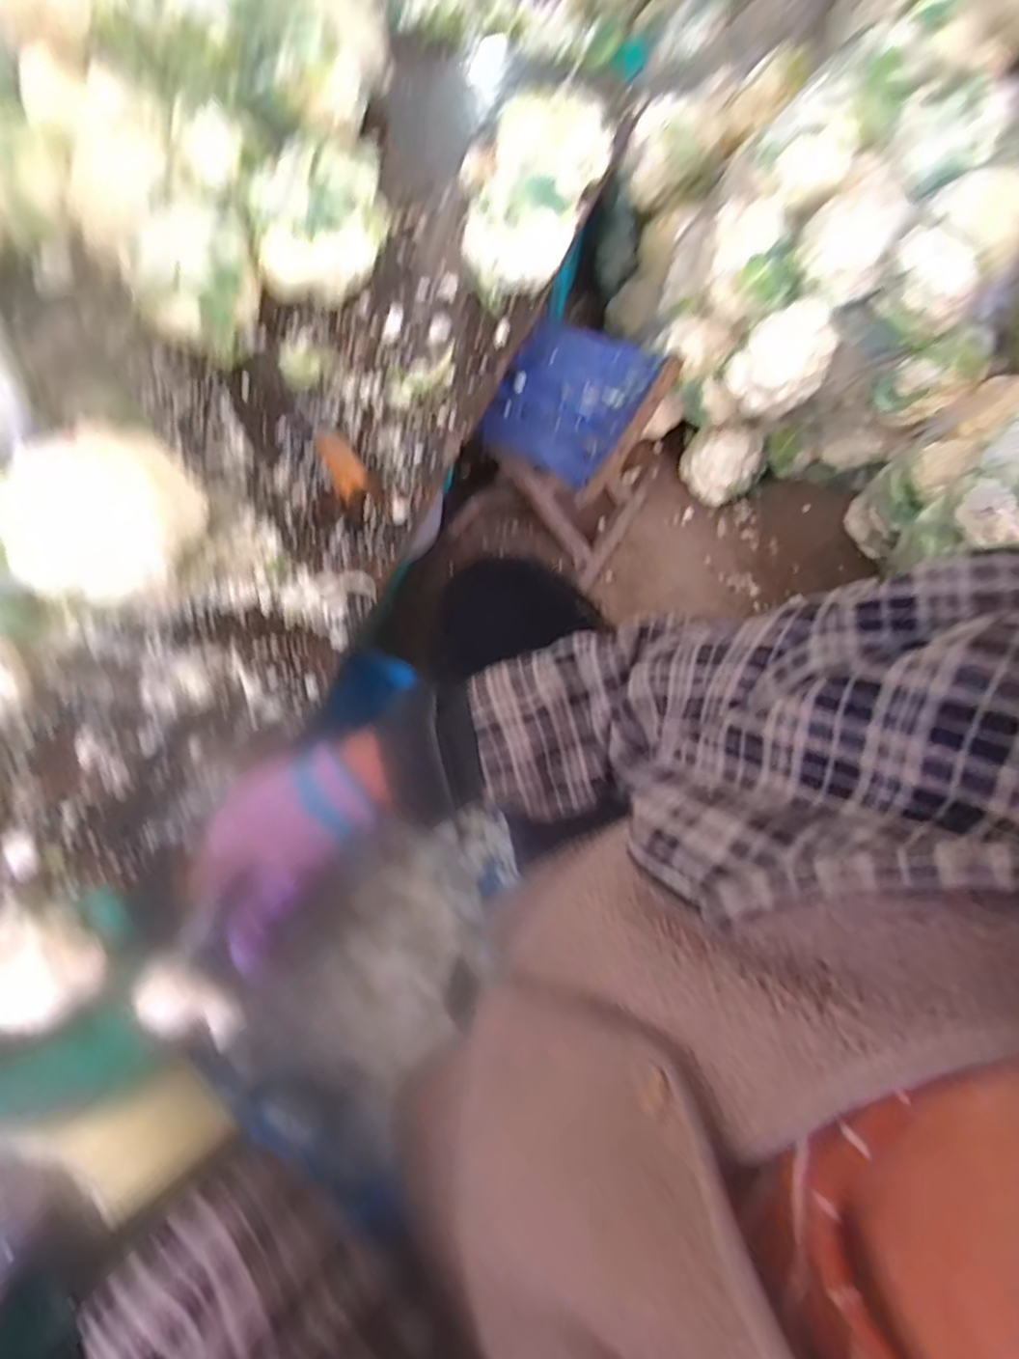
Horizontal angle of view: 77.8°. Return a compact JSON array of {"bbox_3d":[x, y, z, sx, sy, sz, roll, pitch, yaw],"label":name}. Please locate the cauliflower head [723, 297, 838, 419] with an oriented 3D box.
[{"bbox_3d":[0.392,-0.460,0.903,0.119,0.125,0.118,1,66,-3],"label":"cauliflower head"}]

